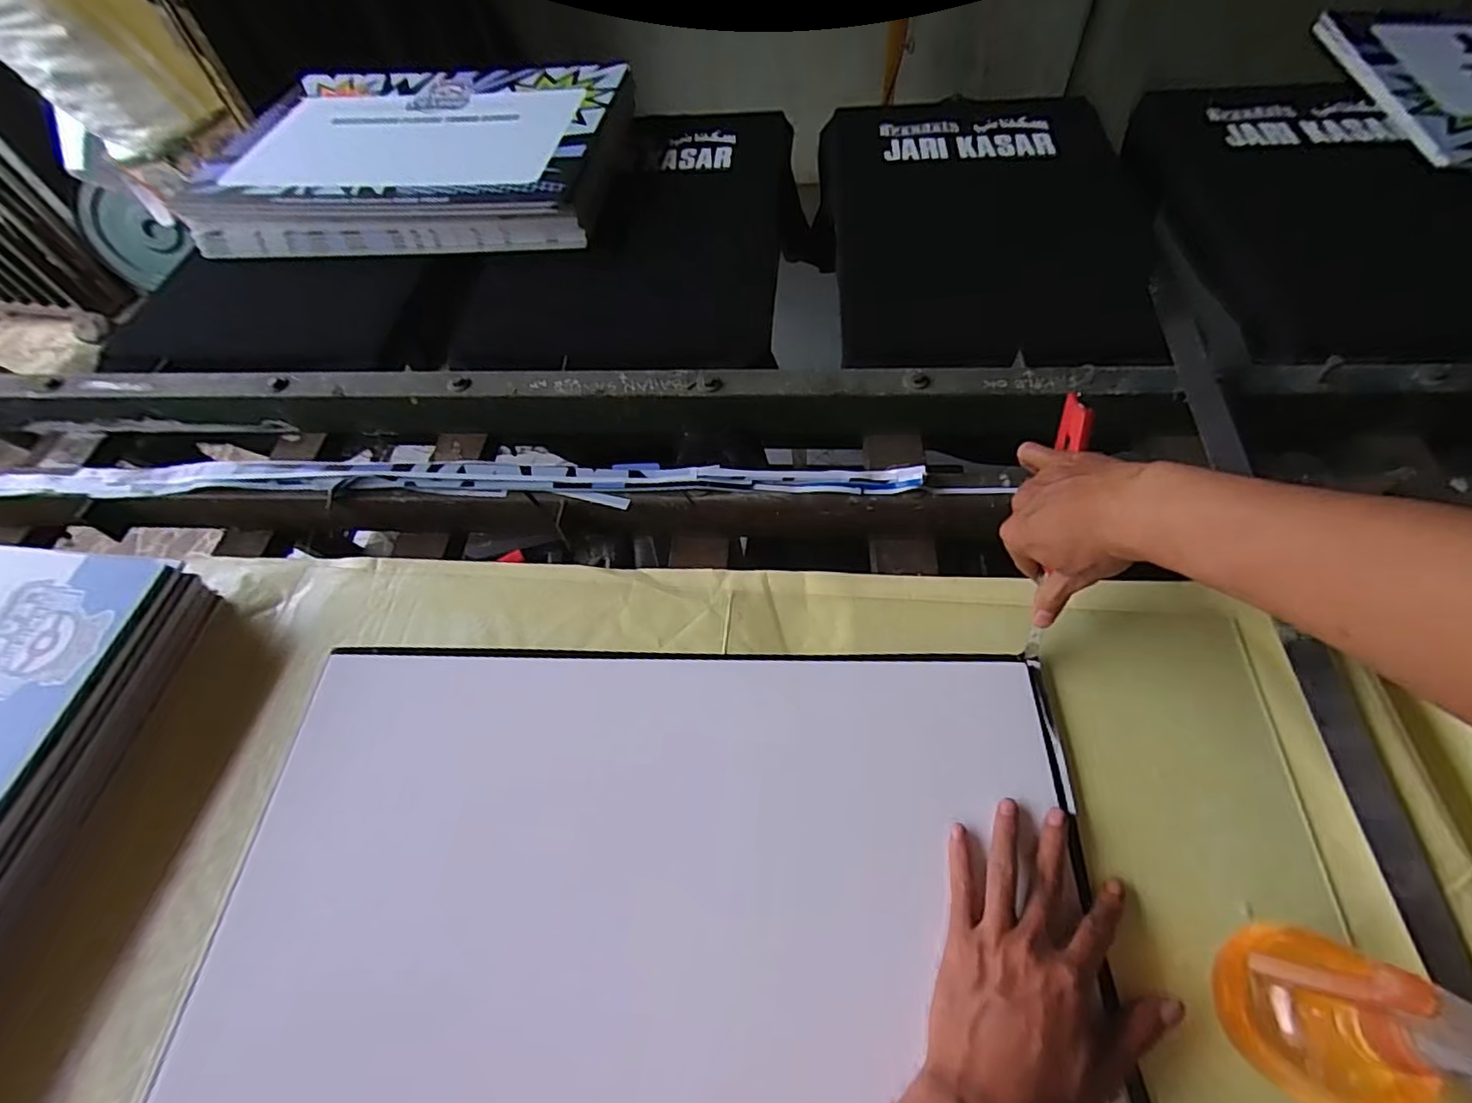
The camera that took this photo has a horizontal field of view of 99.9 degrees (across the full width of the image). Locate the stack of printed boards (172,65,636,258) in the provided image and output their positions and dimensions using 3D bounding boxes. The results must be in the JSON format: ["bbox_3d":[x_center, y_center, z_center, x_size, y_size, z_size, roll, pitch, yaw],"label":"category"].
[{"bbox_3d":[-0.489,-0.625,0.972,0.614,0.068,0.430,2,58,6],"label":"stack of printed boards"}]

